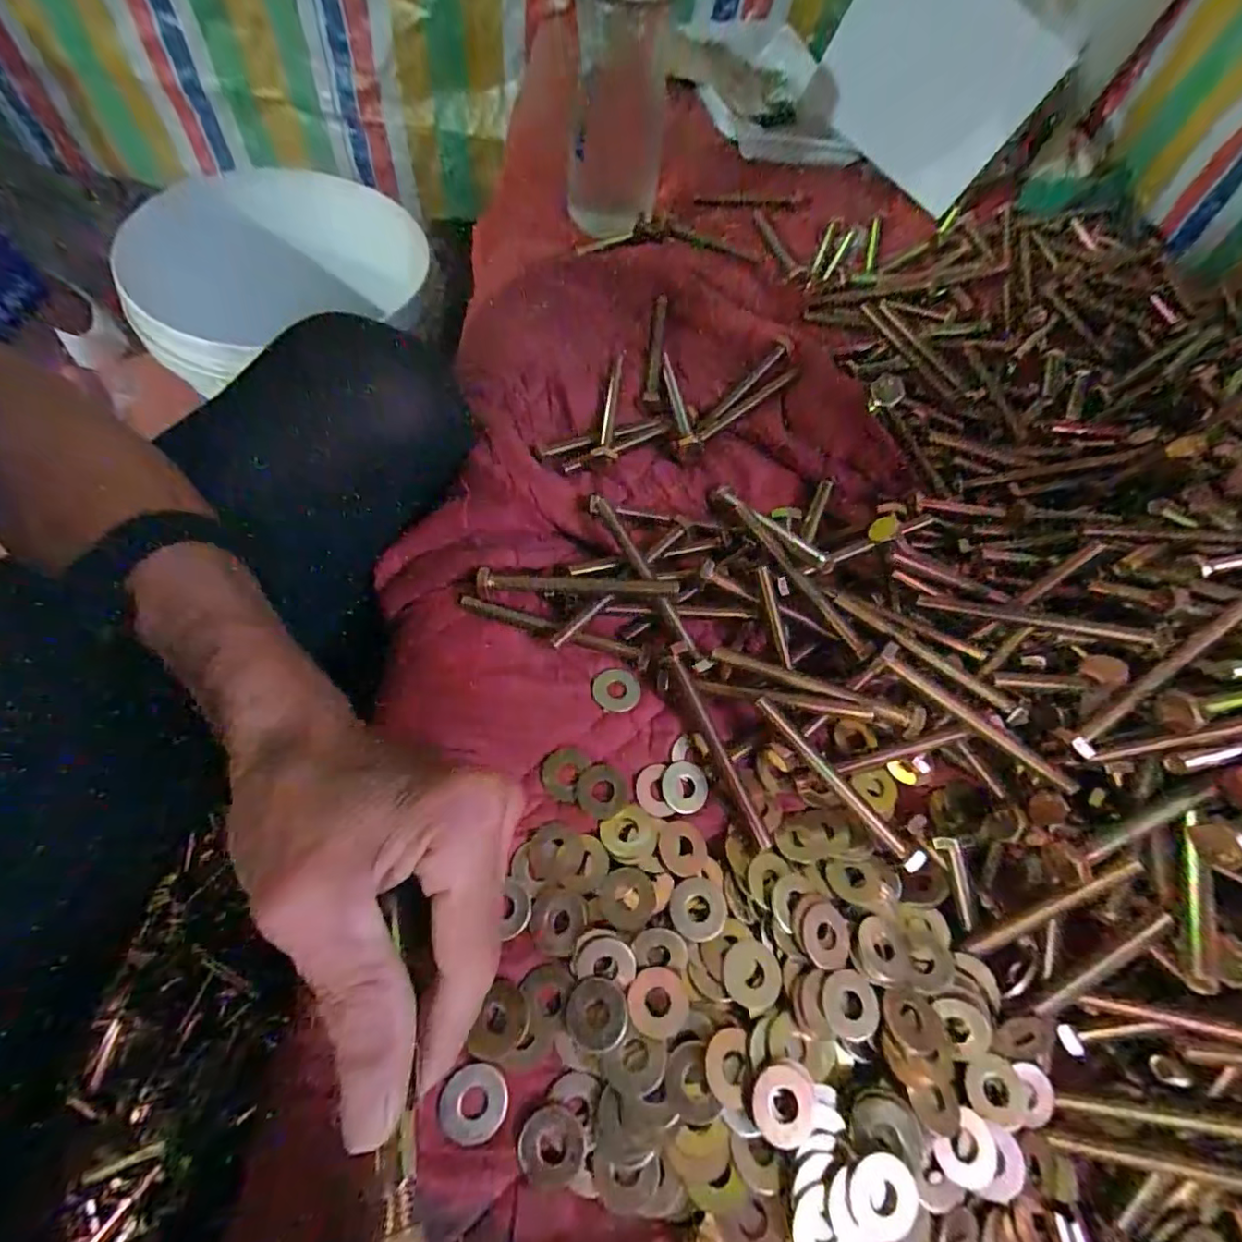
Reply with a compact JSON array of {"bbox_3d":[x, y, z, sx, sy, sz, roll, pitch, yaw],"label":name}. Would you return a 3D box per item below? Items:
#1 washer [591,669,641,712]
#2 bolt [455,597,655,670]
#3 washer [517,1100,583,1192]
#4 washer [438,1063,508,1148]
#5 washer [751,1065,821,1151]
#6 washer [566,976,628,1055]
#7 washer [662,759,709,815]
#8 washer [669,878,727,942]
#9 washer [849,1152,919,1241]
[{"bbox_3d":[-0.002,0.036,0.292,0.025,0.004,0.023,19,63,0],"label":"washer"},{"bbox_3d":[-0.035,0.004,0.300,0.105,0.011,0.011,21,63,1],"label":"bolt"},{"bbox_3d":[-0.026,0.198,0.210,0.024,0.004,0.025,4,64,-8],"label":"washer"},{"bbox_3d":[-0.056,0.185,0.213,0.024,0.004,0.024,4,64,-8],"label":"washer"},{"bbox_3d":[0.062,0.183,0.210,0.026,0.005,0.024,6,62,-11],"label":"washer"},{"bbox_3d":[-0.010,0.160,0.227,0.024,0.005,0.025,4,64,-8],"label":"washer"},{"bbox_3d":[0.032,0.082,0.277,0.024,0.004,0.024,6,65,-14],"label":"washer"},{"bbox_3d":[0.034,0.127,0.247,0.024,0.006,0.024,4,64,-8],"label":"washer"},{"bbox_3d":[0.093,0.205,0.199,0.024,0.005,0.025,4,64,-8],"label":"washer"}]

